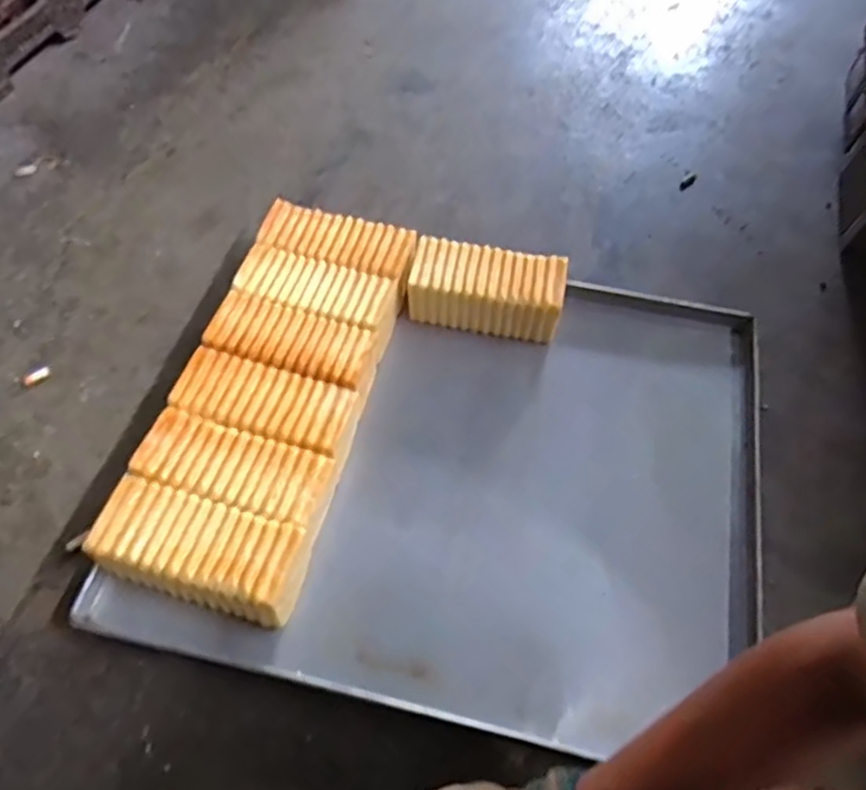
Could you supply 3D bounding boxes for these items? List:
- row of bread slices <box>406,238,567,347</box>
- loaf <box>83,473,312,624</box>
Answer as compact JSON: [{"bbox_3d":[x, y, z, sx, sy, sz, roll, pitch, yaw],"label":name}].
[{"bbox_3d":[0.067,-0.133,0.823,0.185,0.090,0.075,11,59,3],"label":"row of bread slices"},{"bbox_3d":[-0.216,0.160,0.636,0.202,0.095,0.086,15,59,5],"label":"loaf"}]

